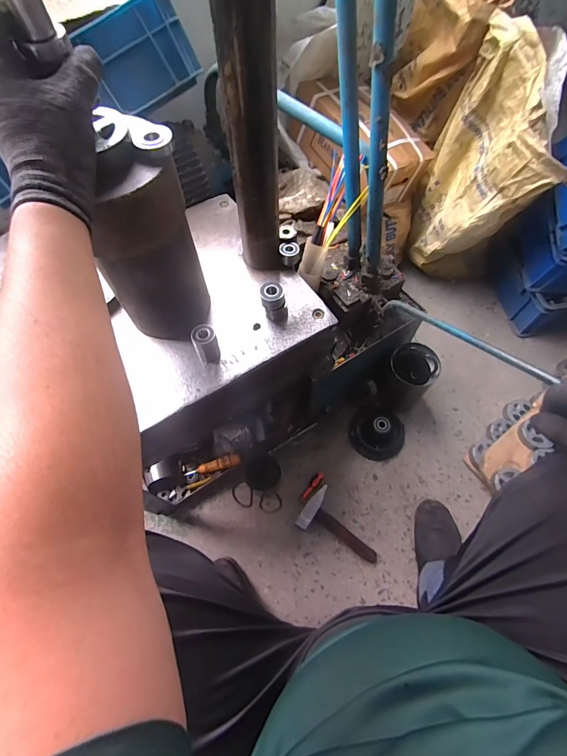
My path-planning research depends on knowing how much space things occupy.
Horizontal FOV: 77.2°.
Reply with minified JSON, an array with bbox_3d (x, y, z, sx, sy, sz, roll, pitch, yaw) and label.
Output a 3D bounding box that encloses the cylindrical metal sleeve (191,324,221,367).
[{"bbox_3d":[-0.113,-0.047,0.525,0.033,0.064,0.030,0,63,0],"label":"cylindrical metal sleeve"}]

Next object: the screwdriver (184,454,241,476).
[{"bbox_3d":[-0.179,0.219,0.884,0.148,0.021,0.025,-18,63,10],"label":"screwdriver"}]

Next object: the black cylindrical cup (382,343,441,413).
[{"bbox_3d":[0.319,0.006,0.929,0.116,0.184,0.119,-40,69,-18],"label":"black cylindrical cup"}]

